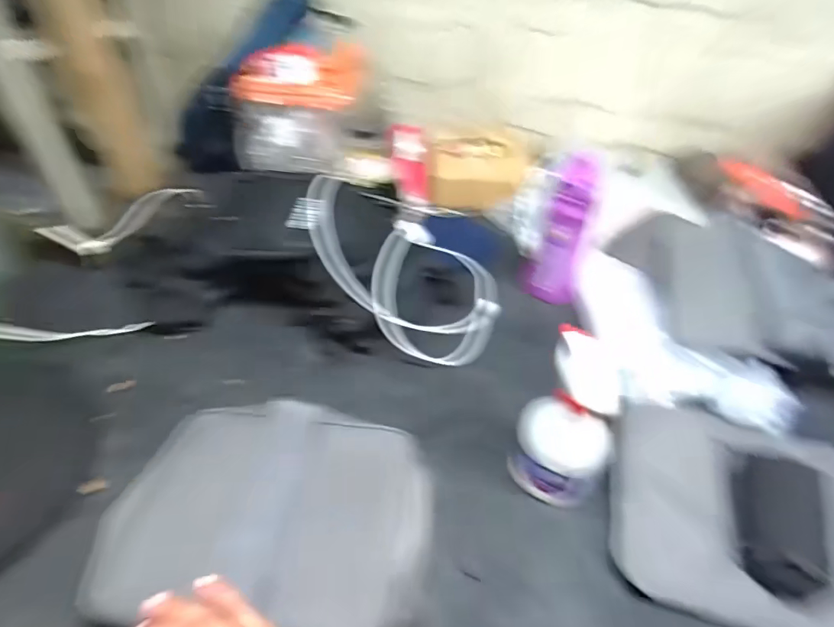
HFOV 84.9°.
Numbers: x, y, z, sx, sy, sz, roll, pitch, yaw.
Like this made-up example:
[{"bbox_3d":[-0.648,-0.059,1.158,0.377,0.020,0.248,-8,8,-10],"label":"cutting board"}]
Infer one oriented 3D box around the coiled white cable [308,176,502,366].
[{"bbox_3d":[-0.006,-0.064,0.664,0.283,0.176,0.218,-1,42,-4],"label":"coiled white cable"}]

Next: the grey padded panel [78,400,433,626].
[{"bbox_3d":[-0.136,0.188,0.445,0.288,0.030,0.205,5,42,2],"label":"grey padded panel"}]

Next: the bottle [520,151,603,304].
[{"bbox_3d":[0.219,-0.119,0.696,0.081,0.236,0.061,18,44,16],"label":"bottle"}]

